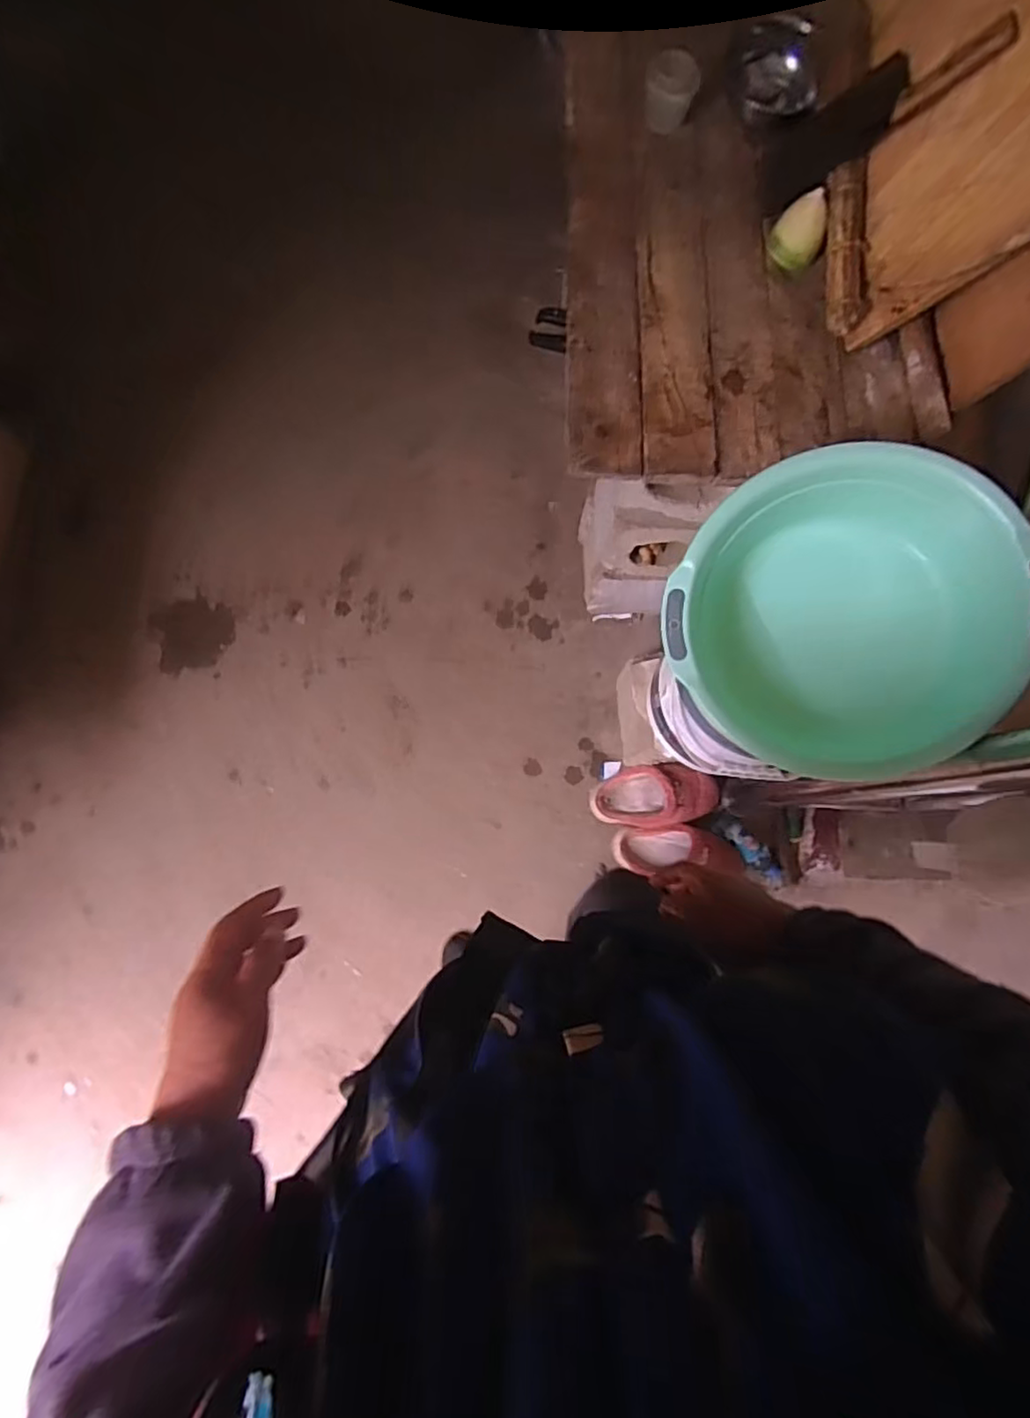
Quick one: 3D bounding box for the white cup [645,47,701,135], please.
[{"bbox_3d":[0.218,-0.865,0.917,0.069,0.049,0.087,13,83,-2],"label":"white cup"}]

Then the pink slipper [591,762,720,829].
[{"bbox_3d":[0.285,0.176,1.318,0.240,0.090,0.123,4,83,-3],"label":"pink slipper"}]

